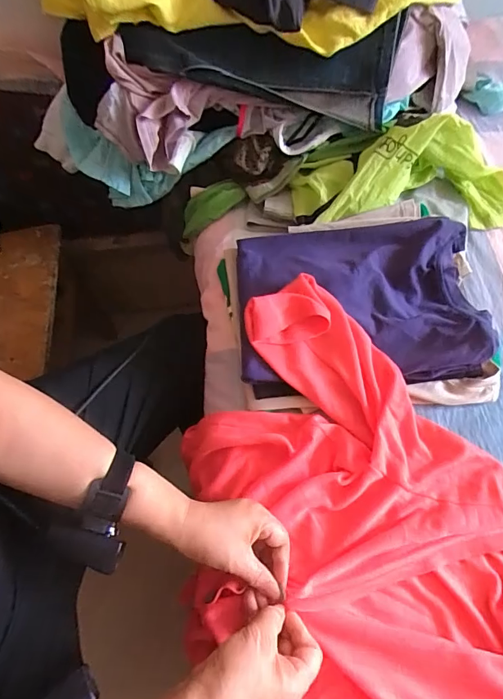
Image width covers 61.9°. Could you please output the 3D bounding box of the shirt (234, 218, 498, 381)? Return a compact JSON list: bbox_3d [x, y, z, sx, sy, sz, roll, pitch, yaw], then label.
[{"bbox_3d":[0.138,-0.069,0.553,0.305,0.050,0.227,-1,62,1],"label":"shirt"}]

